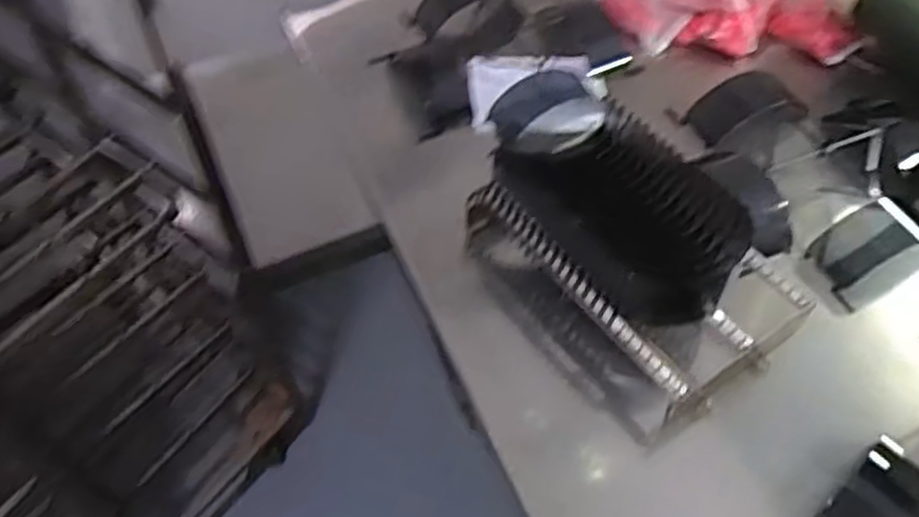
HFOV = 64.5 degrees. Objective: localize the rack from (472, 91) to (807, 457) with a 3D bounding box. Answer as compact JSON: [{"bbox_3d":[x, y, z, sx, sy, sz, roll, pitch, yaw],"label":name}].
[{"bbox_3d":[0.179,-0.011,0.743,0.191,0.127,0.303,-27,58,-19],"label":"rack"}]

